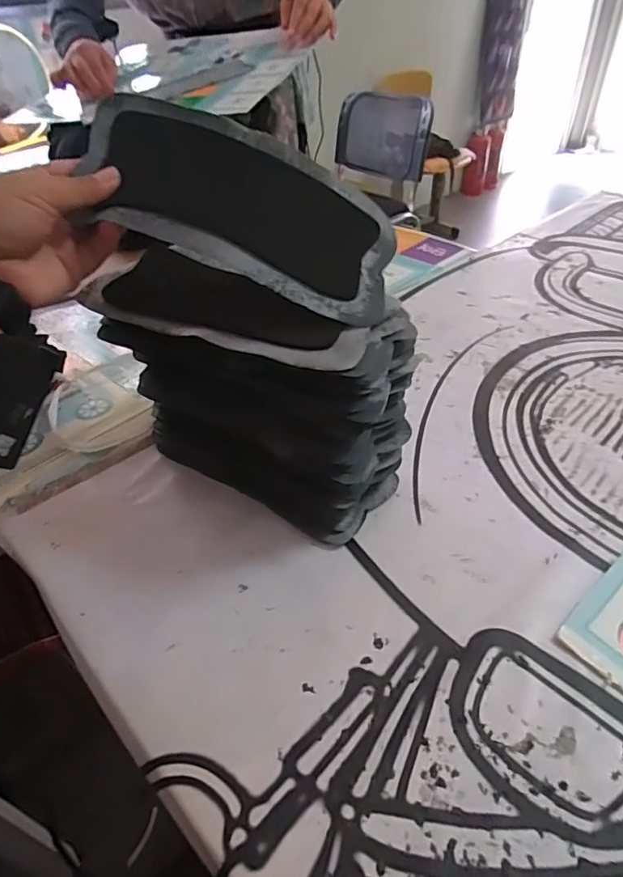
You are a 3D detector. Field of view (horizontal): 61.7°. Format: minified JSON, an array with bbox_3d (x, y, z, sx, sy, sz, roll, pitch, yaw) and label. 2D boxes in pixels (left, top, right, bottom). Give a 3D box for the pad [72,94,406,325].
[{"bbox_3d":[-0.047,-0.148,0.338,0.209,0.031,0.095,22,75,-9],"label":"pad"}]

